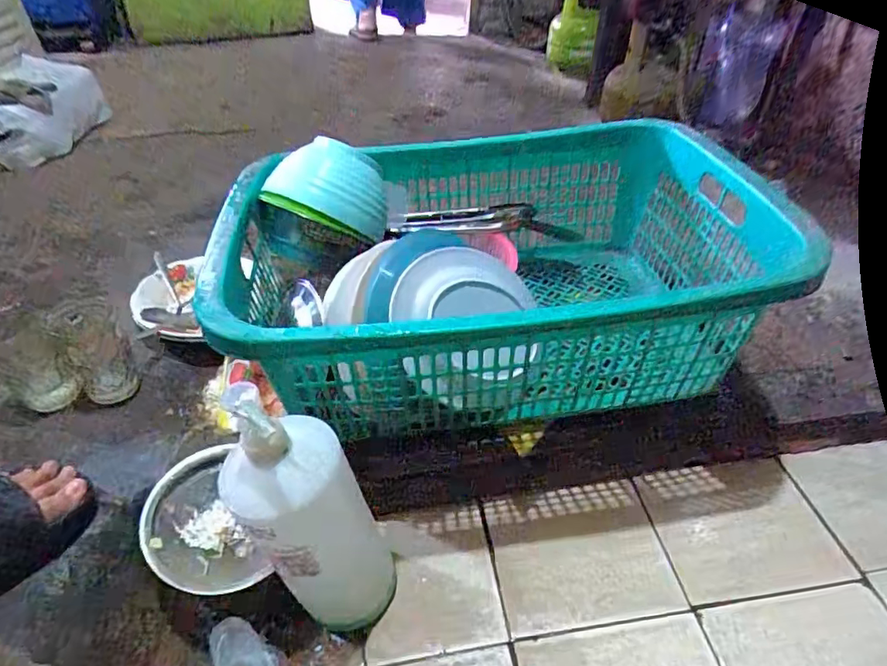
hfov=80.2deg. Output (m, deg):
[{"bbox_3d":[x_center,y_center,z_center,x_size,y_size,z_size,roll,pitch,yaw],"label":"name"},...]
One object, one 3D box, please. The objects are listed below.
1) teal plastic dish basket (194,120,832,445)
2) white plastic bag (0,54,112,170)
[{"bbox_3d":[0.052,-0.082,0.670,0.580,0.208,0.404,-3,40,-5],"label":"teal plastic dish basket"},{"bbox_3d":[-0.965,-0.543,1.263,0.201,0.136,0.368,-3,40,-6],"label":"white plastic bag"}]

